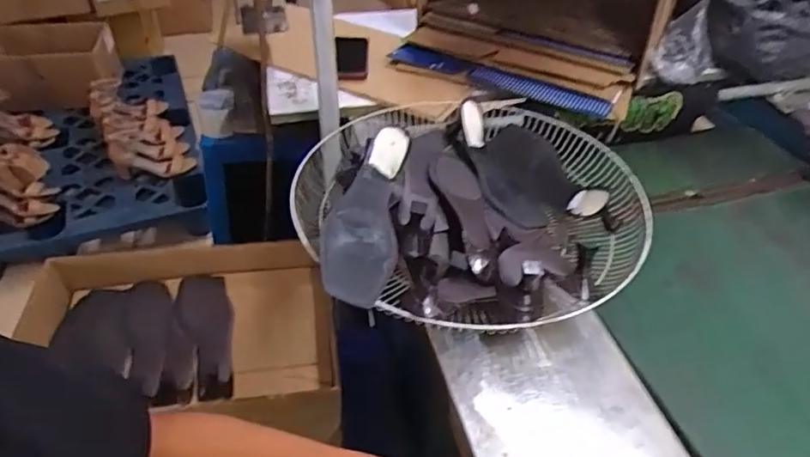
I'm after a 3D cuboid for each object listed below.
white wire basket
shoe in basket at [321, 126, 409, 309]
[{"bbox_3d":[0.072,-0.065,0.717,0.435,0.106,0.445,2,42,-2],"label":"white wire basket"},{"bbox_3d":[-0.045,-0.023,0.603,0.080,0.047,0.235,5,42,1],"label":"shoe in basket"}]

